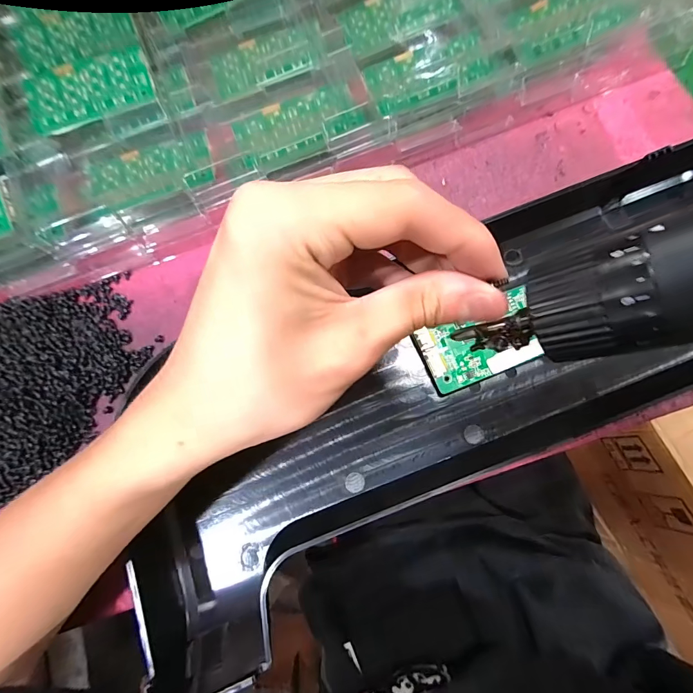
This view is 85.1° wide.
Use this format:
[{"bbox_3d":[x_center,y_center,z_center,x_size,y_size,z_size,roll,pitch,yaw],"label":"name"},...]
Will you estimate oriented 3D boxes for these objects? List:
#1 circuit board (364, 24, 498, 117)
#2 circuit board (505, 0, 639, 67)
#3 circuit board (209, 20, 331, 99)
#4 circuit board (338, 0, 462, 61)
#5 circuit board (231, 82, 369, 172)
[{"bbox_3d":[0.062,-0.213,0.290,0.092,0.011,0.047,-22,76,-4],"label":"circuit board"},{"bbox_3d":[0.173,-0.259,0.296,0.095,0.011,0.048,-21,76,-3],"label":"circuit board"},{"bbox_3d":[-0.063,-0.232,0.304,0.089,0.012,0.050,-17,76,-2],"label":"circuit board"},{"bbox_3d":[0.042,-0.274,0.308,0.091,0.007,0.050,-23,79,5],"label":"circuit board"},{"bbox_3d":[-0.035,-0.166,0.286,0.094,0.009,0.048,-23,76,-4],"label":"circuit board"}]

